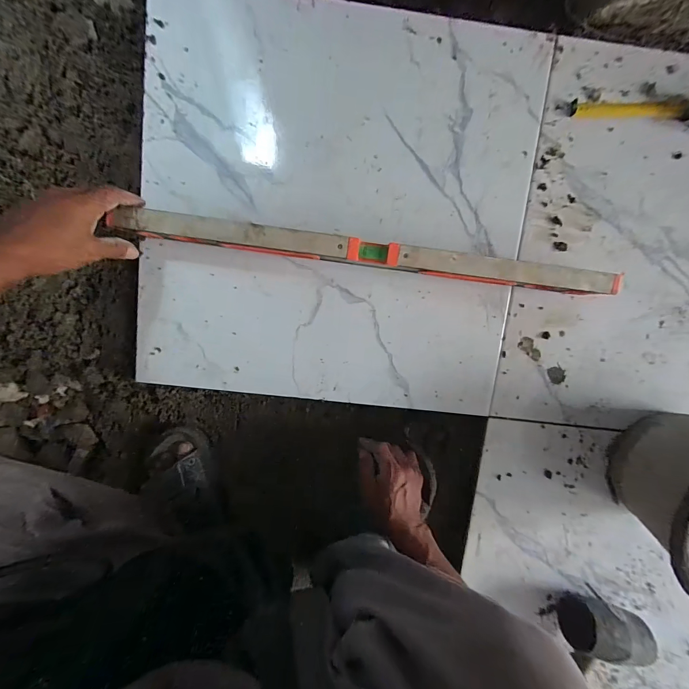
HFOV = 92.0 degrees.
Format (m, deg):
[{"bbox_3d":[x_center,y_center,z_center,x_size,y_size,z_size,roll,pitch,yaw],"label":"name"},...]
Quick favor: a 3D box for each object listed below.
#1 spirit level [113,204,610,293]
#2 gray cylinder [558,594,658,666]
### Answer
[{"bbox_3d":[0.035,-0.108,0.407,0.576,0.057,0.029,7,98,-3],"label":"spirit level"},{"bbox_3d":[0.383,0.420,0.490,0.102,0.079,0.068,21,97,-5],"label":"gray cylinder"}]

